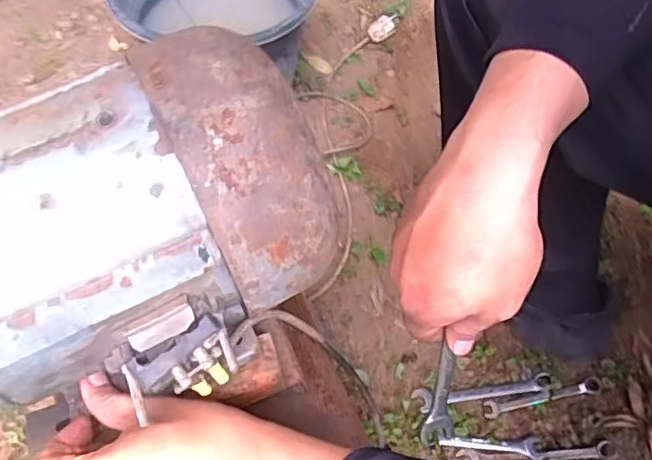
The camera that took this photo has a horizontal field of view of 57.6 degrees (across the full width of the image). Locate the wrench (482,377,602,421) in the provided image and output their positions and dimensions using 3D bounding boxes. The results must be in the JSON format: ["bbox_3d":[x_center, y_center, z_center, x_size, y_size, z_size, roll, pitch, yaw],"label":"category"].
[{"bbox_3d":[0.267,0.205,0.729,0.150,0.012,0.021,-11,62,-6],"label":"wrench"}]

